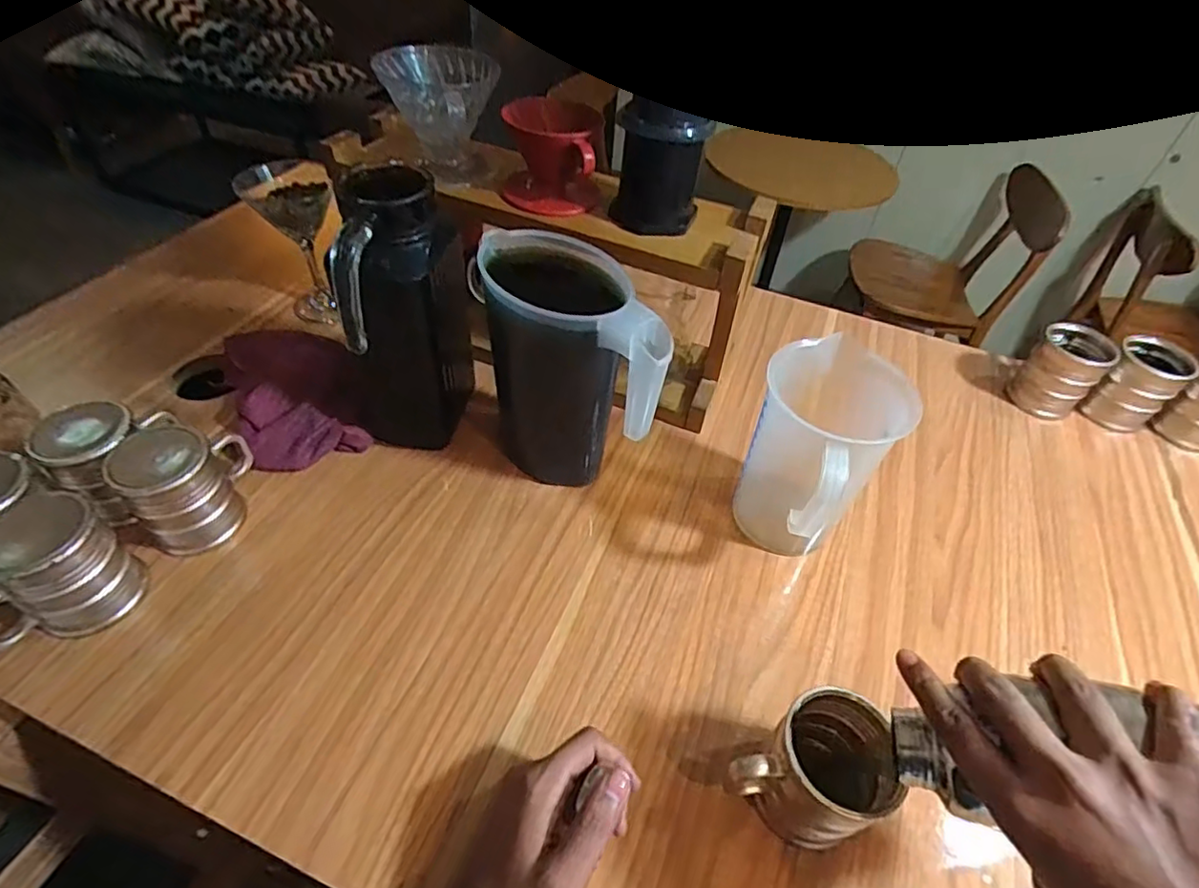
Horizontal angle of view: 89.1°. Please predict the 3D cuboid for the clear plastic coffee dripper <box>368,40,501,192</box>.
[{"bbox_3d":[-0.152,-0.312,0.592,0.111,0.102,0.115,-4,48,-9],"label":"clear plastic coffee dripper"}]

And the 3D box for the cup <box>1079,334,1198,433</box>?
[{"bbox_3d":[0.624,-0.069,0.707,0.071,0.093,0.074,-29,55,-29],"label":"cup"}]

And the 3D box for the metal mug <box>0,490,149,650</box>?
[{"bbox_3d":[-0.414,0.095,0.447,0.081,0.095,0.104,25,49,18],"label":"metal mug"}]

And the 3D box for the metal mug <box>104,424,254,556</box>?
[{"bbox_3d":[-0.343,0.032,0.517,0.092,0.097,0.069,-29,55,-29],"label":"metal mug"}]

